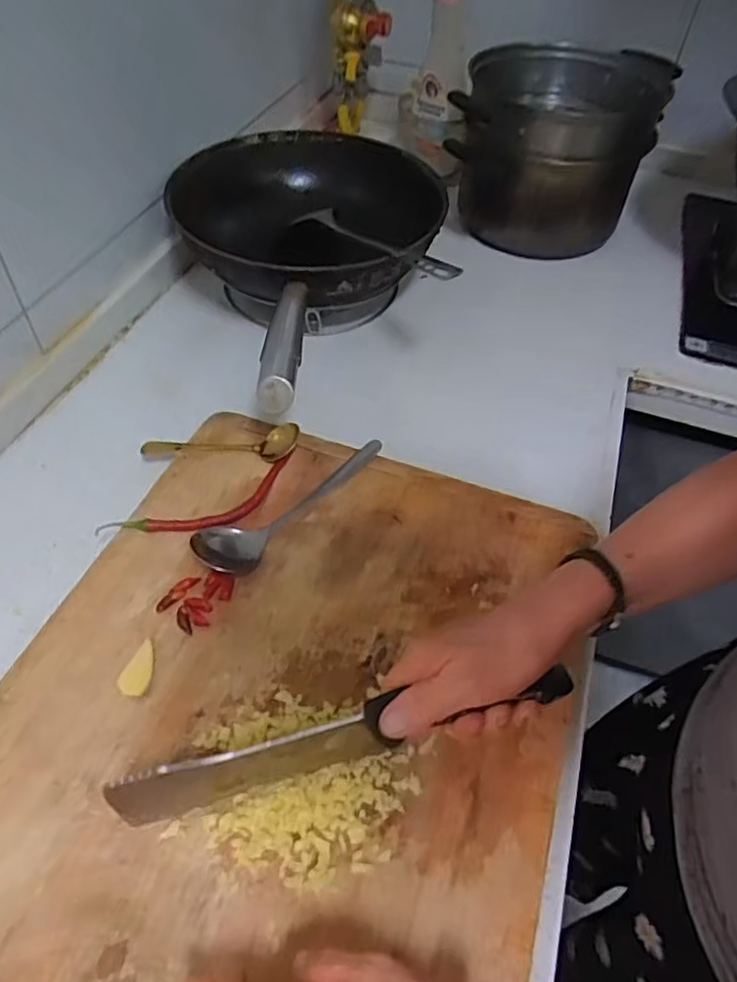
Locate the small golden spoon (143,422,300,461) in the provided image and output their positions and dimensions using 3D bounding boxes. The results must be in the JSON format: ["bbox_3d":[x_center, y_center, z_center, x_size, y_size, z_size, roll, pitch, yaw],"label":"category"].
[{"bbox_3d":[-0.141,-0.048,0.599,0.146,0.023,0.039,4,51,2],"label":"small golden spoon"}]

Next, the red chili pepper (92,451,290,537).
[{"bbox_3d":[-0.143,0.015,0.553,0.172,0.021,0.040,-21,54,-17],"label":"red chili pepper"}]

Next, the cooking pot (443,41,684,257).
[{"bbox_3d":[0.251,-0.465,0.860,0.245,0.198,0.287,18,52,11],"label":"cooking pot"}]

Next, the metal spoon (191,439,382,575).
[{"bbox_3d":[-0.072,0.003,0.561,0.053,0.029,0.198,32,57,22],"label":"metal spoon"}]

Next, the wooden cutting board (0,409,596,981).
[{"bbox_3d":[-0.082,0.186,0.422,0.380,0.033,0.581,16,53,11],"label":"wooden cutting board"}]

